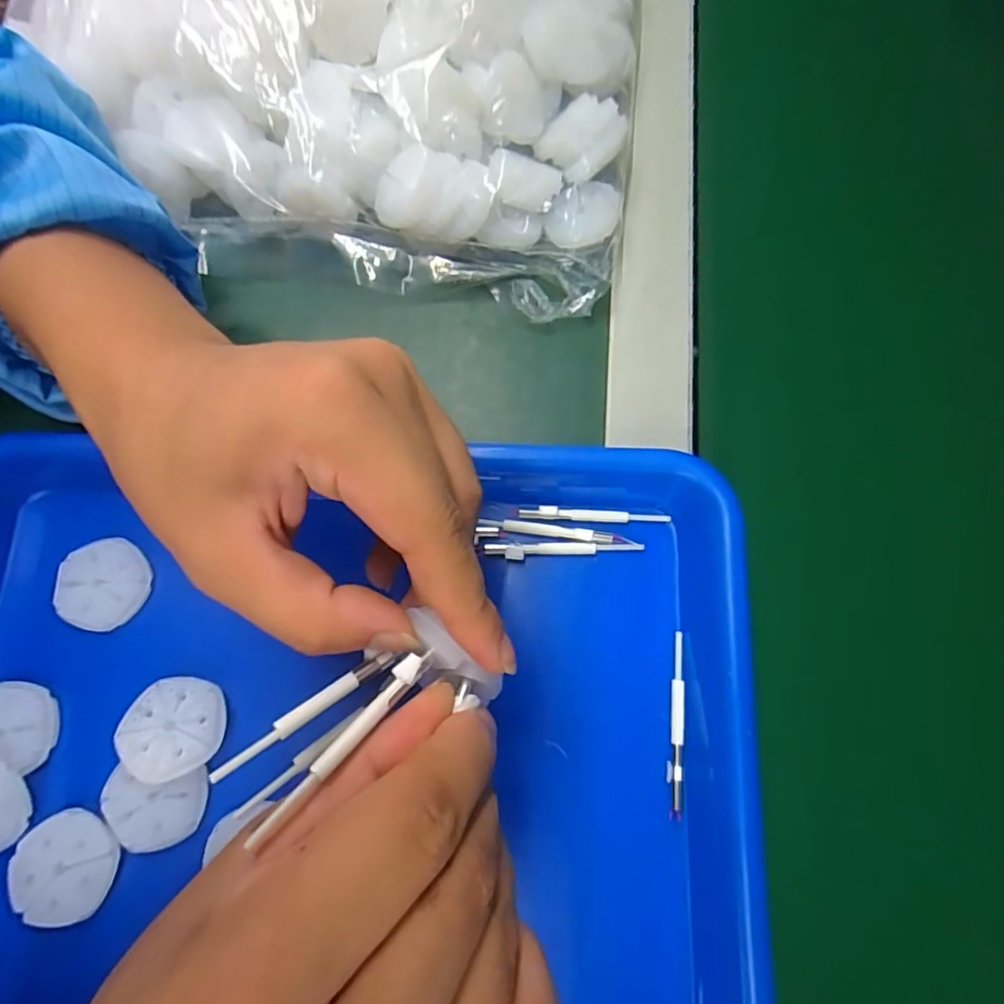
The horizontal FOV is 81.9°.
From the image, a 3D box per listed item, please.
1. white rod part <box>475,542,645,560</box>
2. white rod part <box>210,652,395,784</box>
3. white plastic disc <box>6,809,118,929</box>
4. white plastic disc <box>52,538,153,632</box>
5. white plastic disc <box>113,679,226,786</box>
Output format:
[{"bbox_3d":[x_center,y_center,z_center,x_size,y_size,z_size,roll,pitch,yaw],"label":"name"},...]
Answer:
[{"bbox_3d":[0.025,0.020,0.249,0.070,0.005,0.006,-4,76,0],"label":"white rod part"},{"bbox_3d":[-0.054,0.058,0.161,0.054,0.004,0.005,-30,76,-35],"label":"white rod part"},{"bbox_3d":[-0.166,0.138,0.218,0.037,0.004,0.037,0,76,1],"label":"white plastic disc"},{"bbox_3d":[-0.171,0.035,0.247,0.035,0.007,0.037,0,76,1],"label":"white plastic disc"},{"bbox_3d":[-0.129,0.088,0.226,0.038,0.004,0.037,3,63,-6],"label":"white plastic disc"}]

